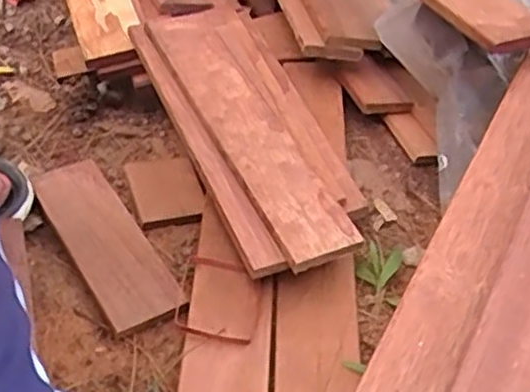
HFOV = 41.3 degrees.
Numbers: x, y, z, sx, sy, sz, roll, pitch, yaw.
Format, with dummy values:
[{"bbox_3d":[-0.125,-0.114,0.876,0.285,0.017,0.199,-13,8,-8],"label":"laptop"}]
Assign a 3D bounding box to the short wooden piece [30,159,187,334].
[{"bbox_3d":[-0.140,0.038,0.610,0.066,0.015,0.188,-24,54,-25],"label":"short wooden piece"}]

